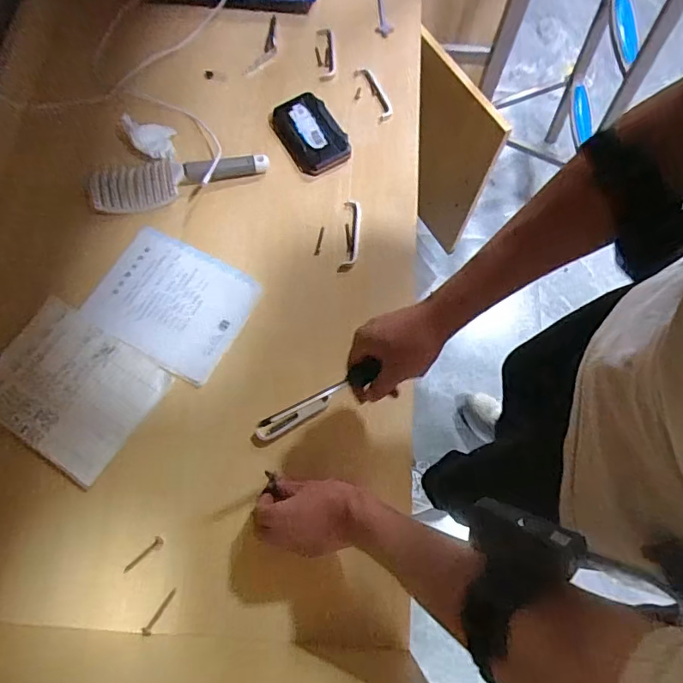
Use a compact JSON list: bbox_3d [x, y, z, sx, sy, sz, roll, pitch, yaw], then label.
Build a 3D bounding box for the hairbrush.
[{"bbox_3d":[-0.221,-0.230,0.683,0.232,0.033,0.067,-17,73,-8],"label":"hairbrush"}]

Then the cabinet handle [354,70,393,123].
[{"bbox_3d":[0.050,-0.374,0.750,0.025,0.009,0.102,-22,74,-9],"label":"cabinet handle"}]

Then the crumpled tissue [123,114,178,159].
[{"bbox_3d":[-0.264,-0.291,0.698,0.058,0.037,0.056,-28,75,-11],"label":"crumpled tissue"}]

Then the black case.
[{"bbox_3d":[-0.046,-0.303,0.715,0.080,0.028,0.129,-26,74,-10],"label":"black case"}]

